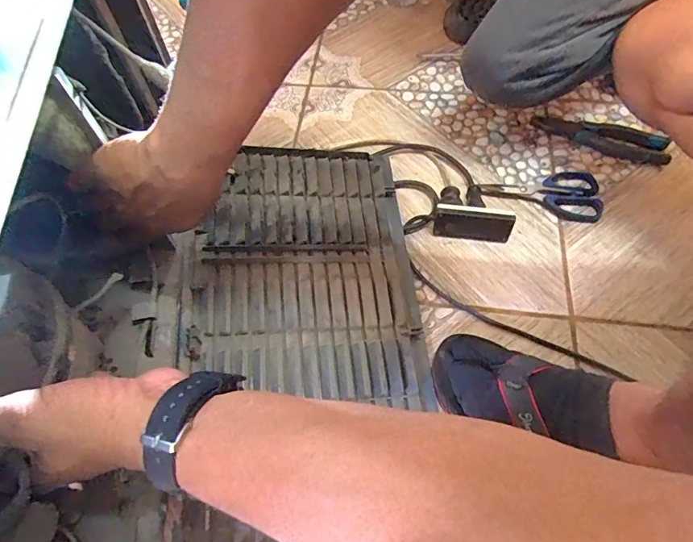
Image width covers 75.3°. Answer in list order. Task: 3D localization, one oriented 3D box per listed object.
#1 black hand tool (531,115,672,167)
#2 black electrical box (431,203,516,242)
[{"bbox_3d":[0.395,-0.214,0.698,0.196,0.012,0.074,27,65,16],"label":"black hand tool"},{"bbox_3d":[0.168,-0.064,0.602,0.101,0.047,0.026,6,61,6],"label":"black electrical box"}]

